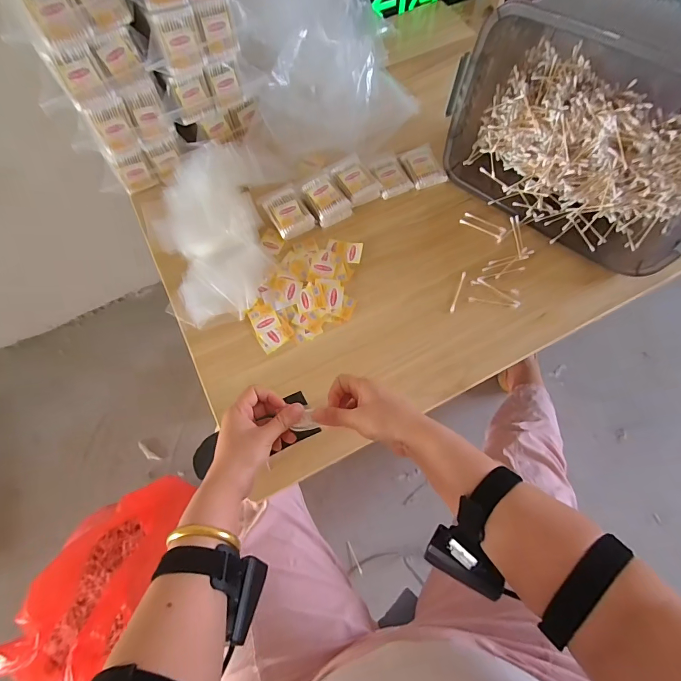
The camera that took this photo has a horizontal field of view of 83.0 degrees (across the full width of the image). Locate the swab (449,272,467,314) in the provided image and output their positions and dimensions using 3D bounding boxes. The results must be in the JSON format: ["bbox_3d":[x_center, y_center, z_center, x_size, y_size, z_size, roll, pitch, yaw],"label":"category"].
[{"bbox_3d":[0.178,-0.074,0.581,0.007,0.004,0.074,20,68,10],"label":"swab"}]

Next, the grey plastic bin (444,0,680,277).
[{"bbox_3d":[0.362,-0.299,0.553,0.399,0.224,0.206,40,73,17],"label":"grey plastic bin"}]

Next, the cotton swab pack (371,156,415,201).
[{"bbox_3d":[0.086,-0.286,0.670,0.057,0.026,0.081,-20,67,-7],"label":"cotton swab pack"}]

